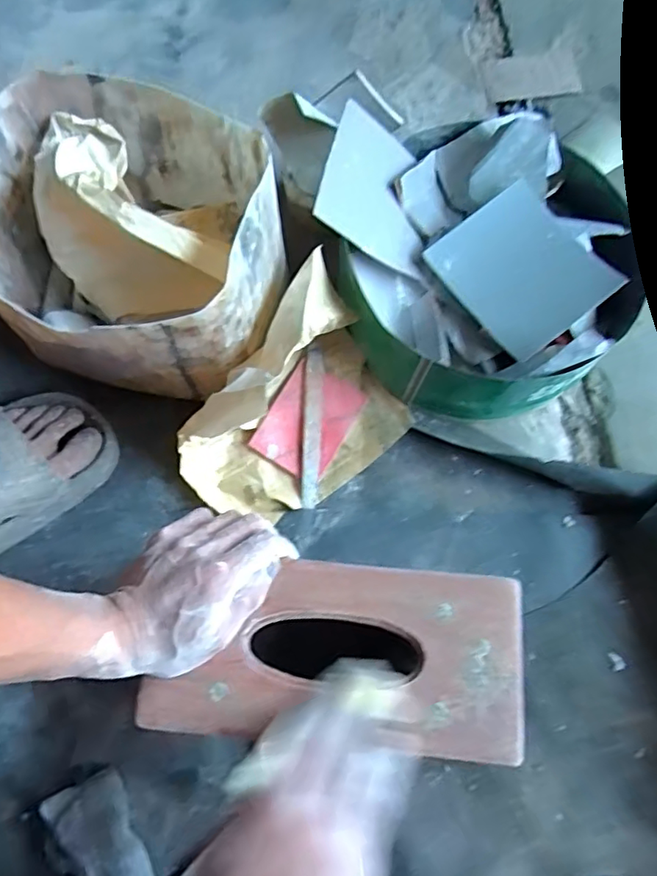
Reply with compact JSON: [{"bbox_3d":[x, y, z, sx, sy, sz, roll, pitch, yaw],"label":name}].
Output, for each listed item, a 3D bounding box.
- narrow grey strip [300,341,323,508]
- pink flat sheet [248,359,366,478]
[{"bbox_3d":[-0.016,-0.011,0.542,0.018,0.004,0.150,5,84,-27],"label":"narrow grey strip"},{"bbox_3d":[-0.018,-0.017,0.546,0.075,0.007,0.102,33,77,-8],"label":"pink flat sheet"}]

